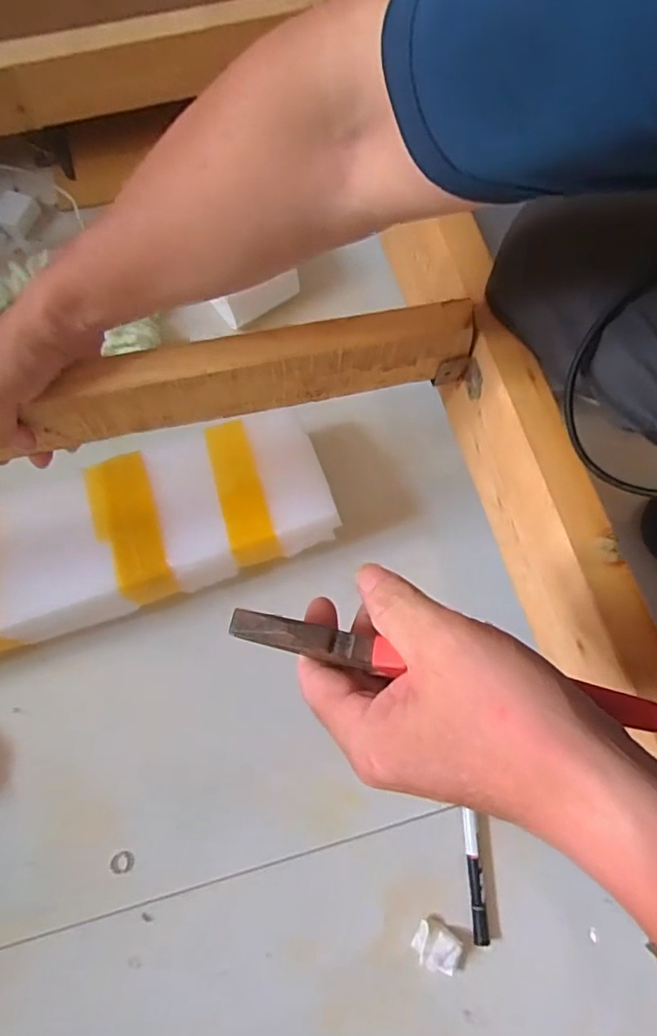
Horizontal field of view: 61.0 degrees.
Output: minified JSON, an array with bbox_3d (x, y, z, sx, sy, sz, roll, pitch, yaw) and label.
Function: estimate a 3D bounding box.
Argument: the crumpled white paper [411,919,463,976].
[{"bbox_3d":[0.106,0.424,0.550,0.043,0.019,0.035,25,73,9],"label":"crumpled white paper"}]

